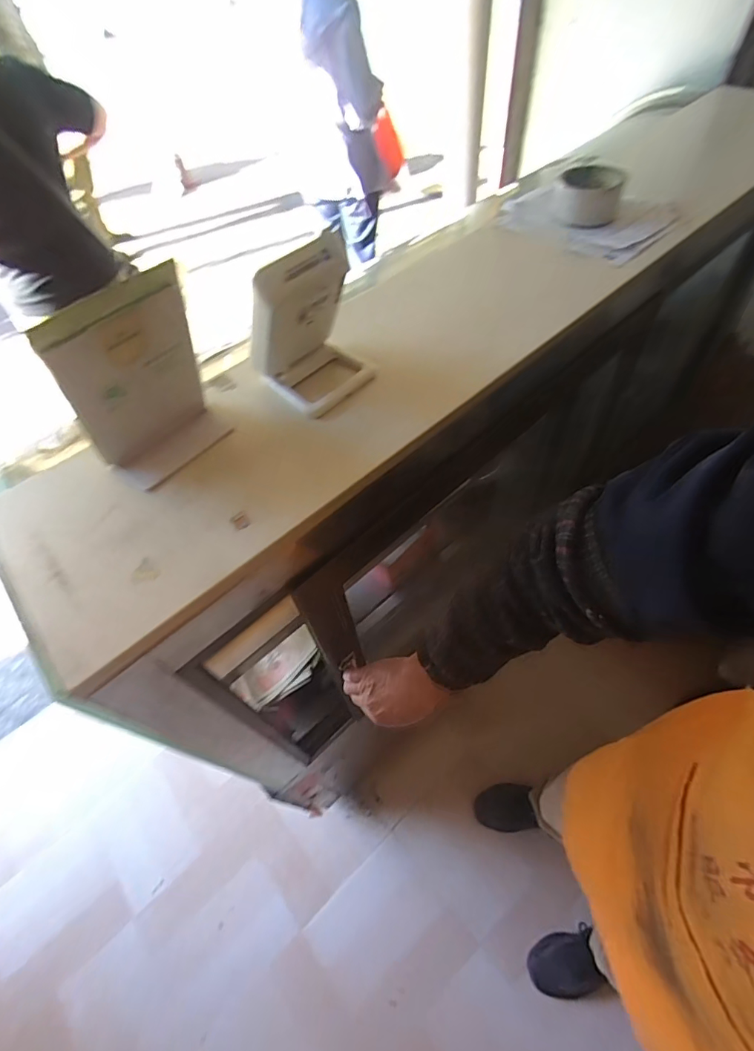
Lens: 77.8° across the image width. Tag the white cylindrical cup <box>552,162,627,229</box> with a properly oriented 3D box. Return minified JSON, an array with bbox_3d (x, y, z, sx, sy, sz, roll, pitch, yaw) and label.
[{"bbox_3d":[0.288,-0.454,0.640,0.086,0.043,0.101,17,58,16],"label":"white cylindrical cup"}]

